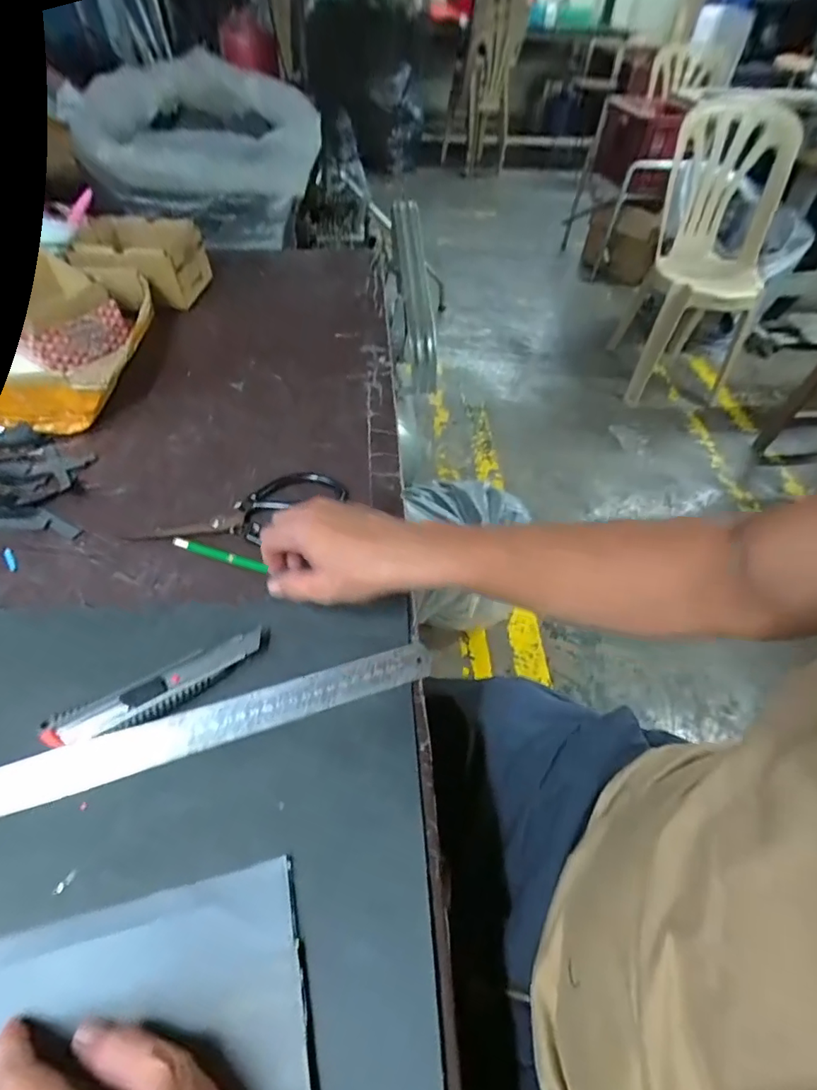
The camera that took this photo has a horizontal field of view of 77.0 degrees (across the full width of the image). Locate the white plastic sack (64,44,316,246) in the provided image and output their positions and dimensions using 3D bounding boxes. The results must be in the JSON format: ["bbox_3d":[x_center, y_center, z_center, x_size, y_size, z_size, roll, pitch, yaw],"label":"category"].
[{"bbox_3d":[-0.368,-0.830,1.079,0.305,0.192,0.508,10,50,6],"label":"white plastic sack"}]

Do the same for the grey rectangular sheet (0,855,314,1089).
[{"bbox_3d":[-0.161,0.286,0.259,0.218,0.009,0.169,-10,50,-11],"label":"grey rectangular sheet"}]

